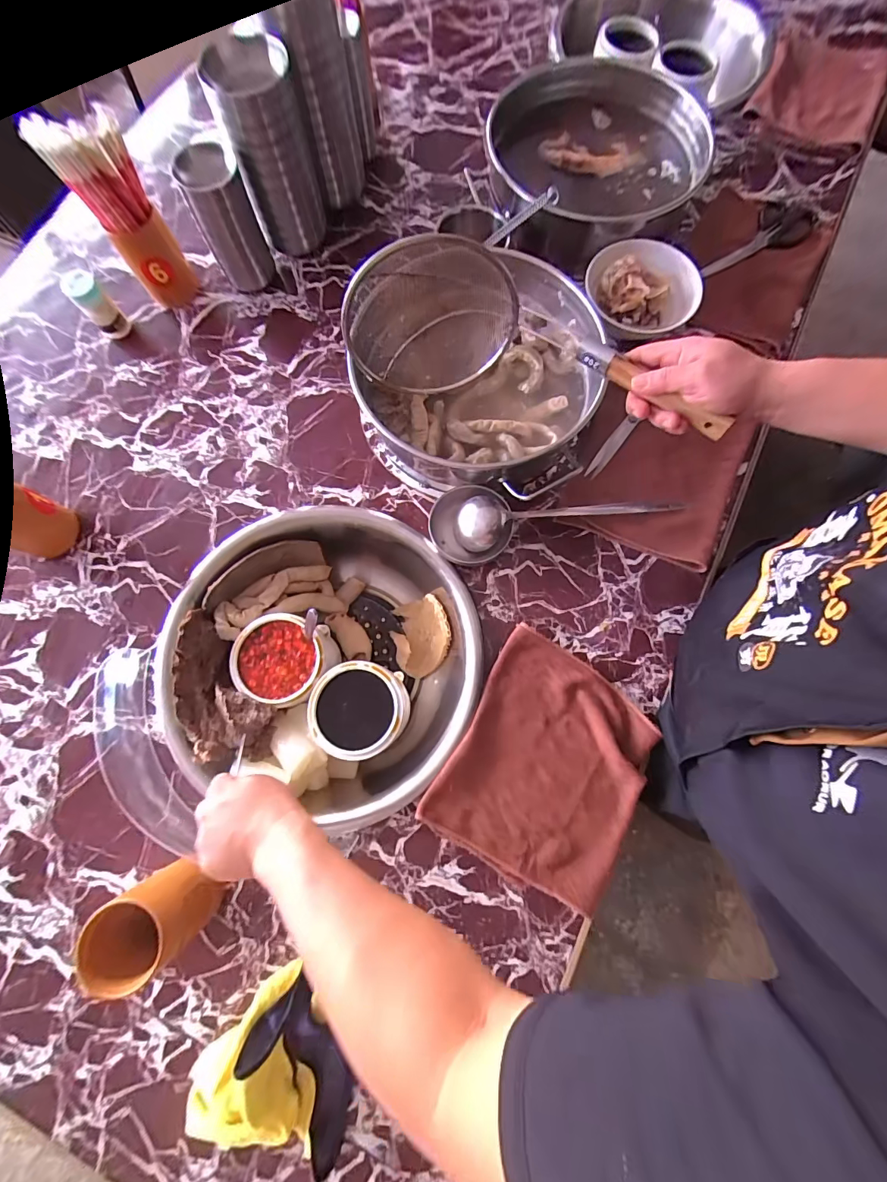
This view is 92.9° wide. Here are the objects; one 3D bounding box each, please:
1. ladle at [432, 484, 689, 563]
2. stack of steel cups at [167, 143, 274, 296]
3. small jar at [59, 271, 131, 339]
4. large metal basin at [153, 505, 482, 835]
[{"bbox_3d":[0.158,-0.089,0.602,0.353,0.055,0.110,3,78,2],"label":"ladle"},{"bbox_3d":[-0.323,-0.554,0.636,0.081,0.183,0.071,-22,79,-3],"label":"stack of steel cups"},{"bbox_3d":[-0.546,-0.451,0.663,0.049,0.084,0.051,0,78,1],"label":"small jar"},{"bbox_3d":[-0.167,0.090,0.634,0.427,0.162,0.400,0,77,0],"label":"large metal basin"}]

